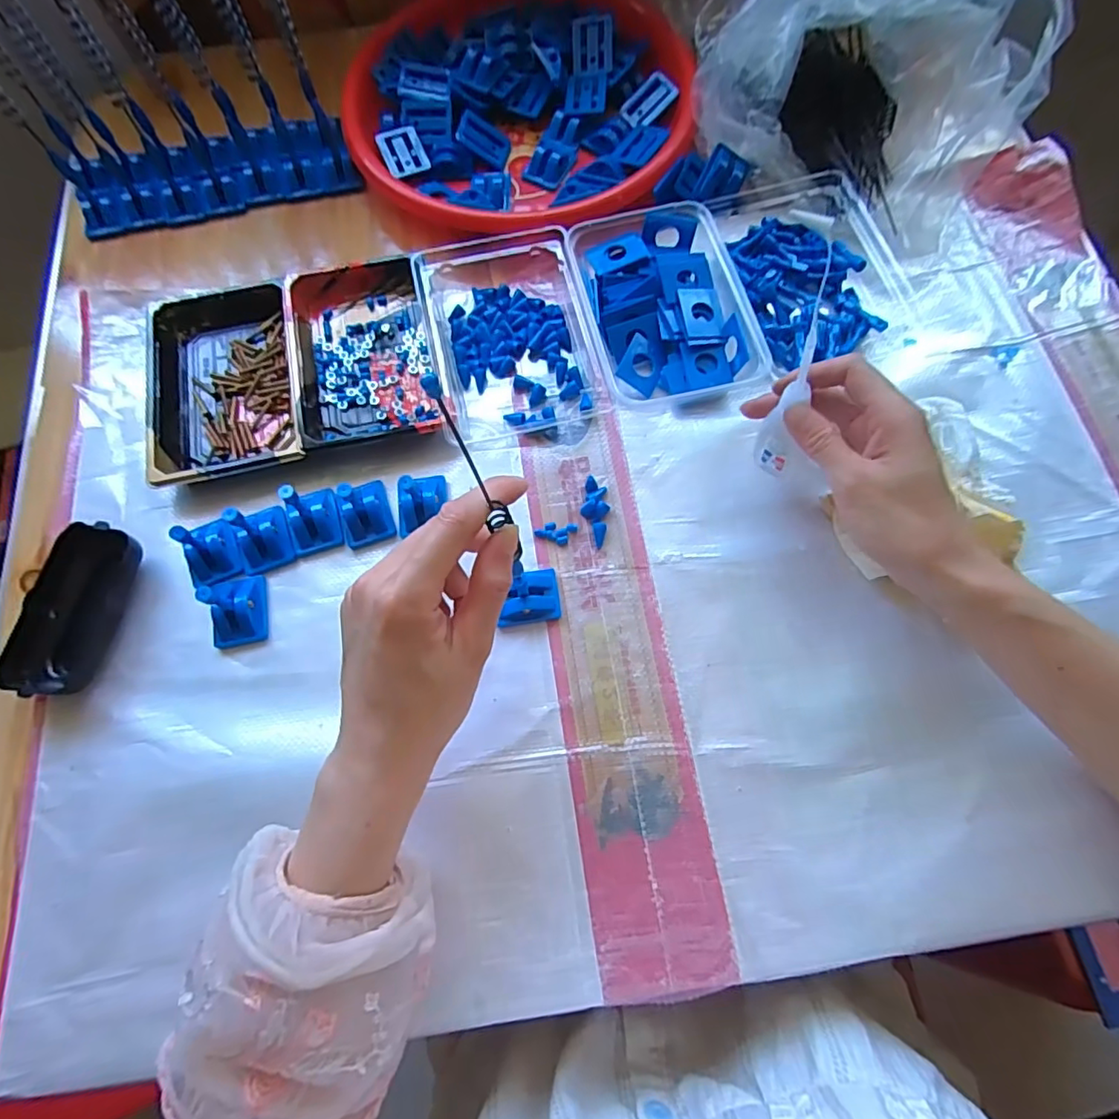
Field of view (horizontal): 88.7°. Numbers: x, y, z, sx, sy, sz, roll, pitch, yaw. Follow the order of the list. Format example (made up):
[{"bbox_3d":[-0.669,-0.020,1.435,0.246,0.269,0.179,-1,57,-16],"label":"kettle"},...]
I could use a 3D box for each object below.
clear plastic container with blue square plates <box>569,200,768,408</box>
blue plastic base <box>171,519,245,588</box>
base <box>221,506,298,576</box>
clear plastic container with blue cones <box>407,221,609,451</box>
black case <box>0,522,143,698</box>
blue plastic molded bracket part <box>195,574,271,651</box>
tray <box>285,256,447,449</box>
[{"bbox_3d":[0.075,-0.189,0.428,0.107,0.036,0.159,-14,71,-3],"label":"clear plastic container with blue square plates"},{"bbox_3d":[-0.237,-0.010,0.375,0.037,0.040,0.044,-23,72,-6],"label":"blue plastic base"},{"bbox_3d":[-0.202,-0.022,0.379,0.034,0.040,0.048,-16,71,-3],"label":"base"},{"bbox_3d":[-0.038,-0.175,0.431,0.118,0.034,0.166,-14,71,-3],"label":"clear plastic container with blue cones"},{"bbox_3d":[-0.317,0.032,0.375,0.053,0.024,0.108,11,72,6],"label":"black case"},{"bbox_3d":[-0.211,0.029,0.362,0.033,0.042,0.044,-10,71,-1],"label":"blue plastic molded bracket part"},{"bbox_3d":[-0.147,-0.158,0.433,0.098,0.025,0.159,-13,71,-2],"label":"tray"}]

